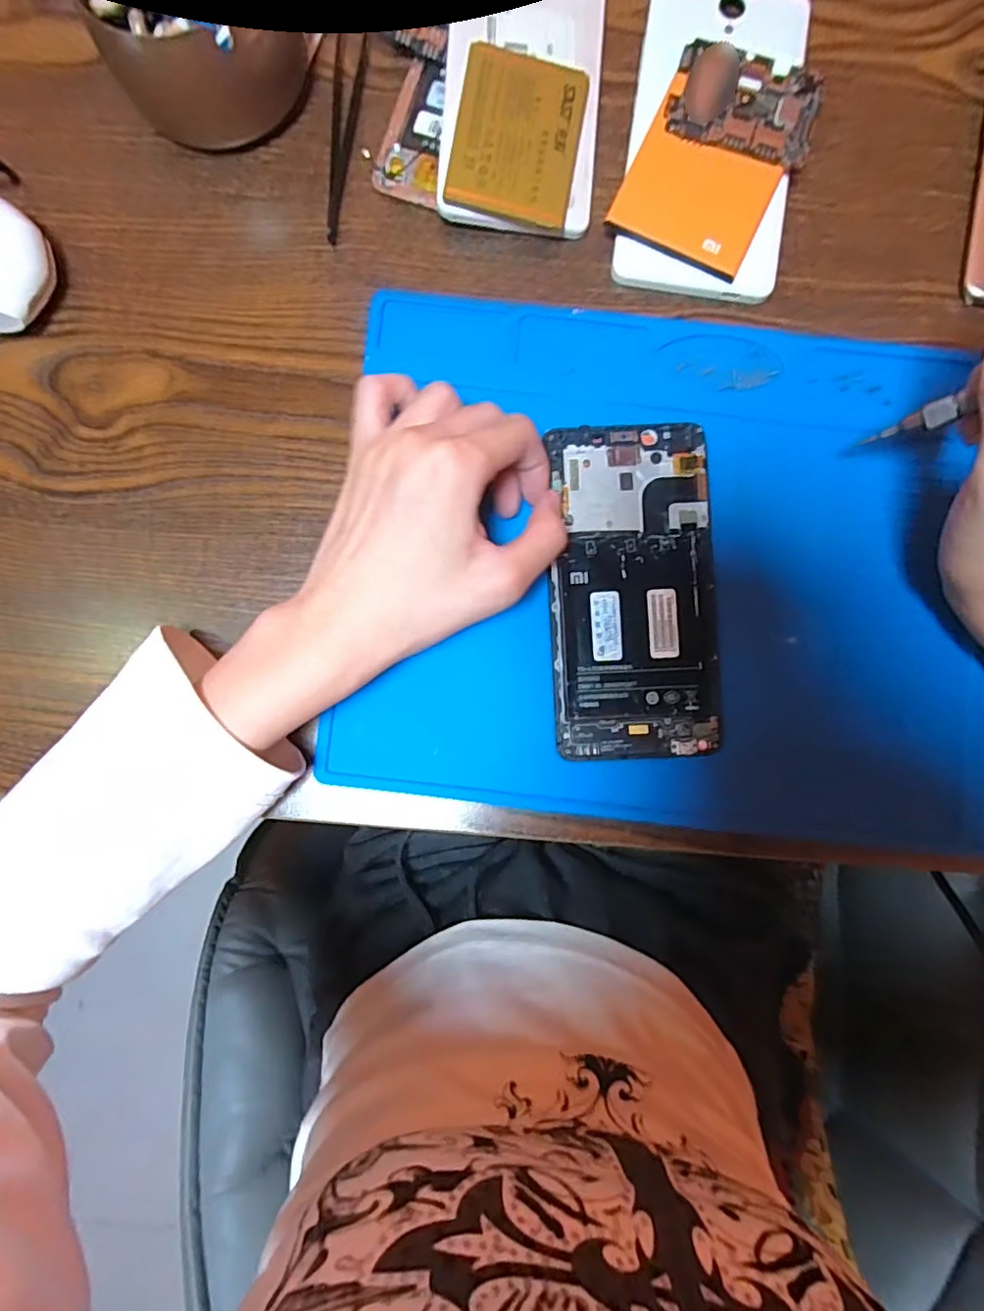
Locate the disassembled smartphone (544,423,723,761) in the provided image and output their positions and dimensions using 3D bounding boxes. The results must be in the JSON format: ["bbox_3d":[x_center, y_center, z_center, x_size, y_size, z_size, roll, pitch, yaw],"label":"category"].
[{"bbox_3d":[0.064,-0.029,0.263,0.072,0.004,0.146,-1,88,0],"label":"disassembled smartphone"}]

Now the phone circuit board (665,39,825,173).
[{"bbox_3d":[0.115,-0.250,0.267,0.066,0.005,0.050,19,86,1],"label":"phone circuit board"}]

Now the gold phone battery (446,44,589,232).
[{"bbox_3d":[0.012,-0.235,0.267,0.057,0.004,0.074,9,88,-6],"label":"gold phone battery"}]

